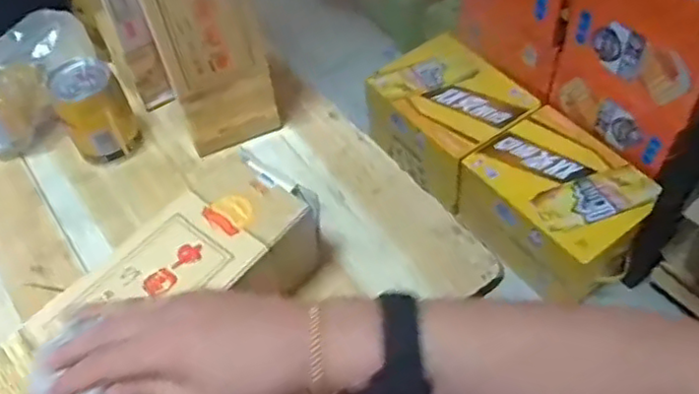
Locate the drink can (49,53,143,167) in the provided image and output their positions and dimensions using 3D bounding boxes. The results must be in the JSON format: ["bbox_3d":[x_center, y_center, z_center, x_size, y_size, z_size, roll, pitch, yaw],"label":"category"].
[{"bbox_3d":[-0.248,-0.080,0.646,0.060,0.093,0.059,-3,52,4],"label":"drink can"}]

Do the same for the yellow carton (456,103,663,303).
[{"bbox_3d":[0.359,0.015,1.151,0.201,0.190,0.278,-32,56,-18],"label":"yellow carton"}]

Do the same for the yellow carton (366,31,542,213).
[{"bbox_3d":[0.191,-0.165,1.283,0.217,0.174,0.284,-34,57,-19],"label":"yellow carton"}]

